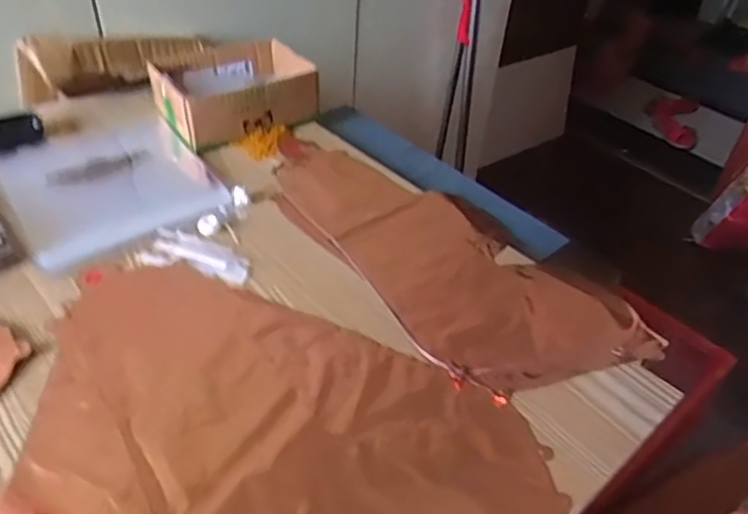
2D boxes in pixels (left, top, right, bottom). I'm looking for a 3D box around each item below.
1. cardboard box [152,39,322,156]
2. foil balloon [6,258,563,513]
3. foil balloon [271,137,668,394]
[{"bbox_3d":[-0.186,-0.222,0.829,0.187,0.066,0.141,-22,47,-28],"label":"cardboard box"},{"bbox_3d":[-0.089,0.127,0.468,0.412,0.009,0.259,26,45,23],"label":"foil balloon"},{"bbox_3d":[0.062,-0.018,0.645,0.201,0.010,0.424,-24,48,-29],"label":"foil balloon"}]

